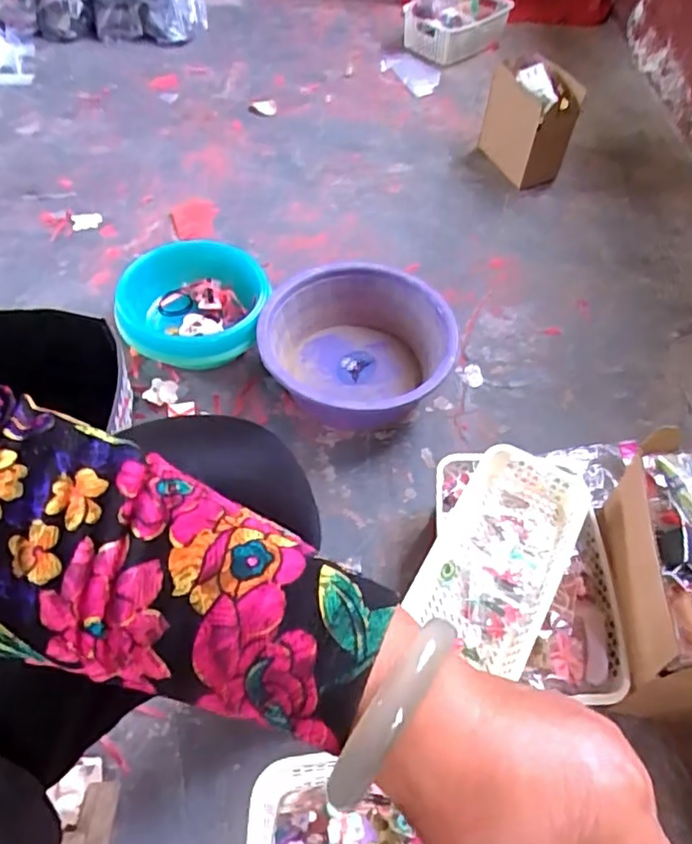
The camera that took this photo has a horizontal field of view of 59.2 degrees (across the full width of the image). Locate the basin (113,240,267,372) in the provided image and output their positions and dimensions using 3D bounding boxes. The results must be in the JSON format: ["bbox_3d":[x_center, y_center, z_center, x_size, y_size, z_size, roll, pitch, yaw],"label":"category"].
[{"bbox_3d":[-0.236,-0.182,0.957,0.224,0.087,0.225,1,57,-2],"label":"basin"}]

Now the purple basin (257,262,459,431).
[{"bbox_3d":[0.014,-0.112,0.925,0.275,0.118,0.262,1,57,-2],"label":"purple basin"}]

